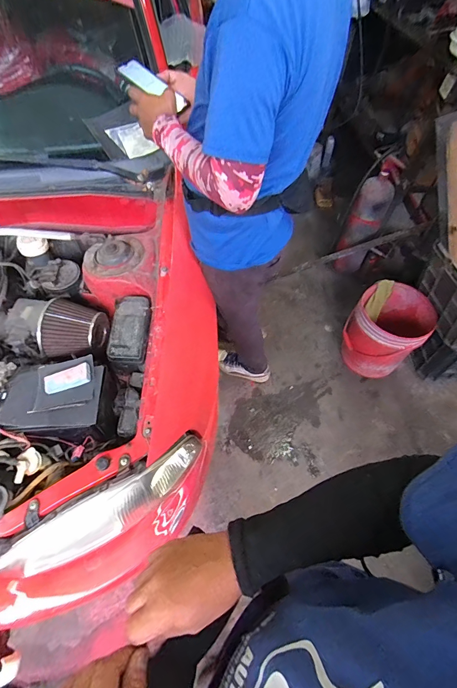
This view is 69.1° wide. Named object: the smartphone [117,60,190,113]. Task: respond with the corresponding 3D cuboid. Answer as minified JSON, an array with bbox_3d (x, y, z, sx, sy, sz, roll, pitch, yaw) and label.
[{"bbox_3d":[-0.170,-0.601,0.769,0.150,0.015,0.064,27,56,-11],"label":"smartphone"}]

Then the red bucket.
[{"bbox_3d":[0.758,-0.067,1.631,0.329,0.390,0.330,1,55,-2],"label":"red bucket"}]

